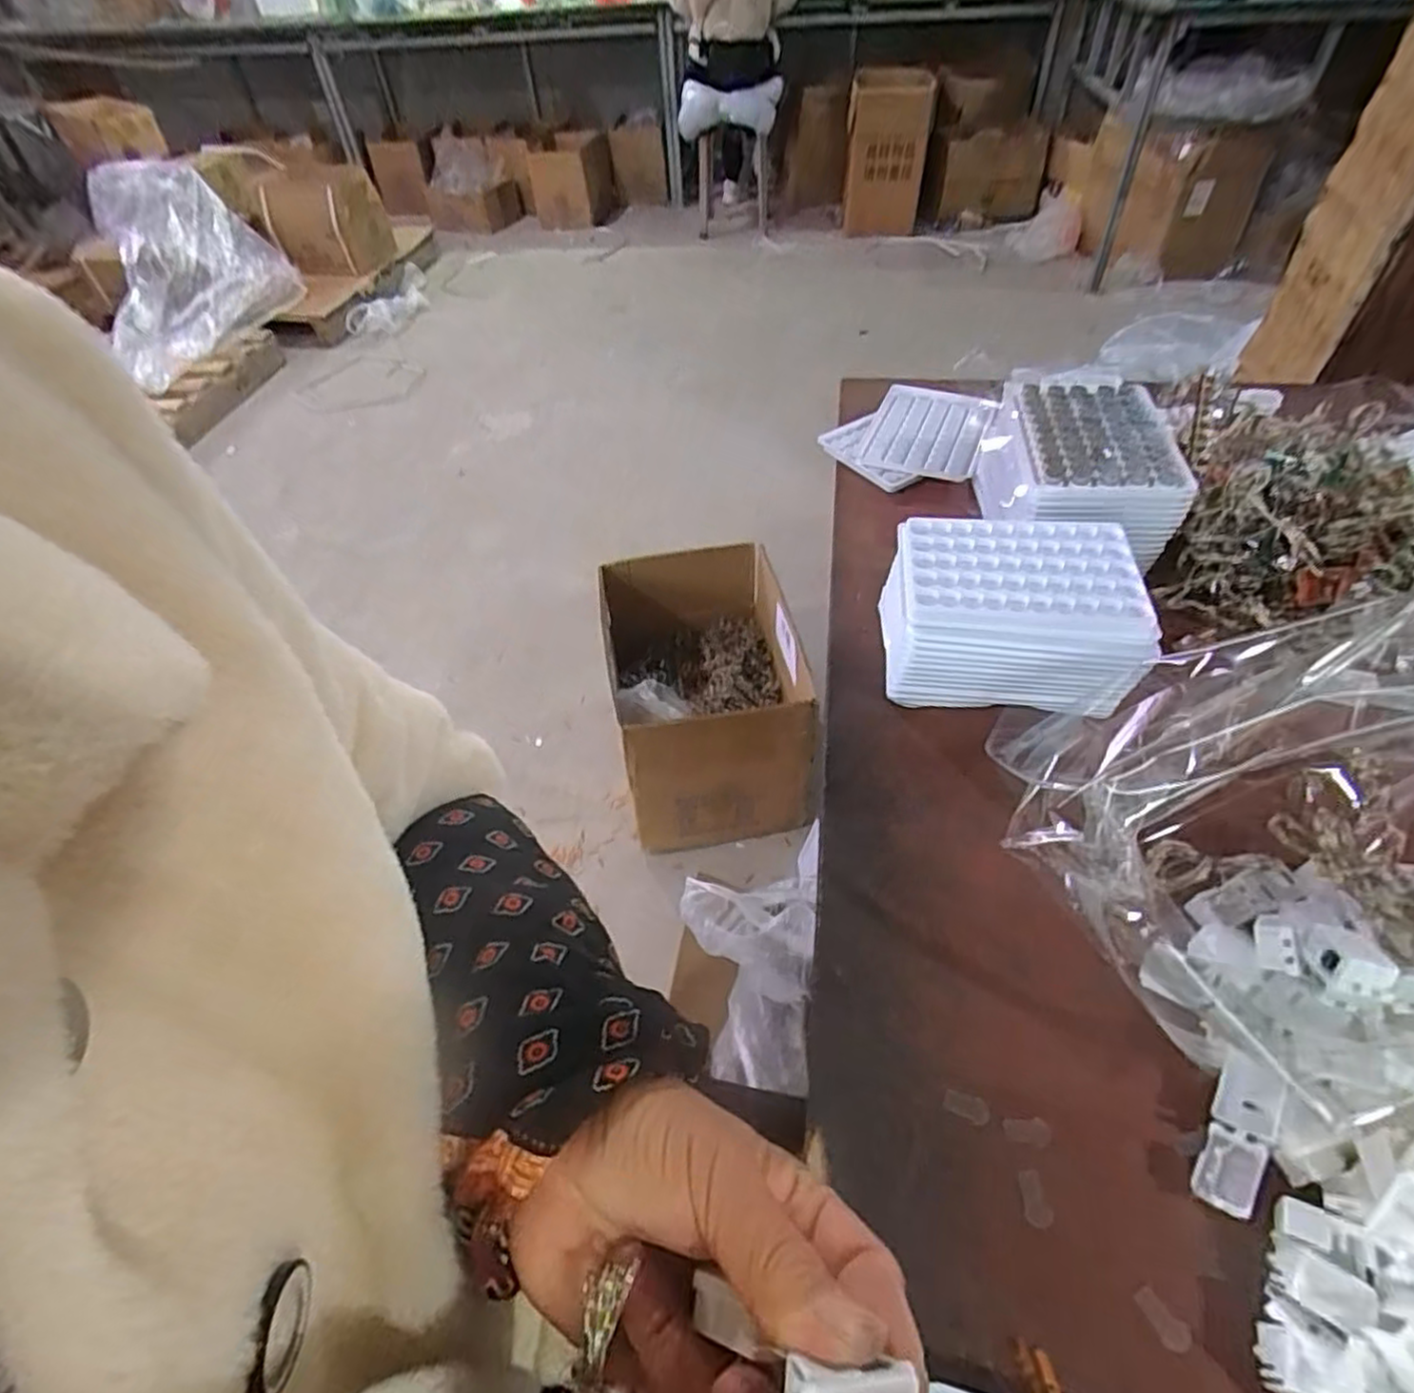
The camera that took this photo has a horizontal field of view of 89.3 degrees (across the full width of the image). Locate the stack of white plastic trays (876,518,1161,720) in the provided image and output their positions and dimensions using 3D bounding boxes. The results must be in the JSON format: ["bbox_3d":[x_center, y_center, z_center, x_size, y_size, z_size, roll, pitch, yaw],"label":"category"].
[{"bbox_3d":[0.174,-0.047,0.420,0.129,0.070,0.094,5,49,9],"label":"stack of white plastic trays"}]

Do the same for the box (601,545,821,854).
[{"bbox_3d":[0.002,-0.008,1.197,0.285,0.282,0.434,-9,49,-4],"label":"box"}]

